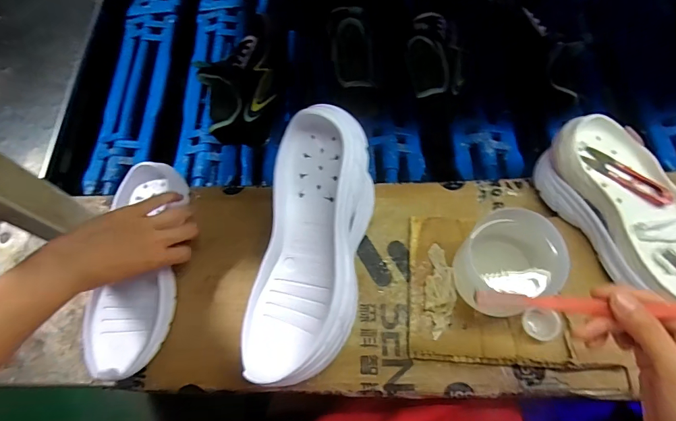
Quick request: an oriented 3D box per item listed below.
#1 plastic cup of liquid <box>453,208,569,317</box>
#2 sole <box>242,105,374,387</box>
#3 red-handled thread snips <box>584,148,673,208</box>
[{"bbox_3d":[0.177,0.057,0.416,0.091,0.083,0.090,-1,68,3],"label":"plastic cup of liquid"},{"bbox_3d":[-0.024,0.032,0.366,0.095,0.044,0.241,10,87,8],"label":"sole"},{"bbox_3d":[0.313,-0.035,0.431,0.096,0.015,0.024,33,73,15],"label":"red-handled thread snips"}]

